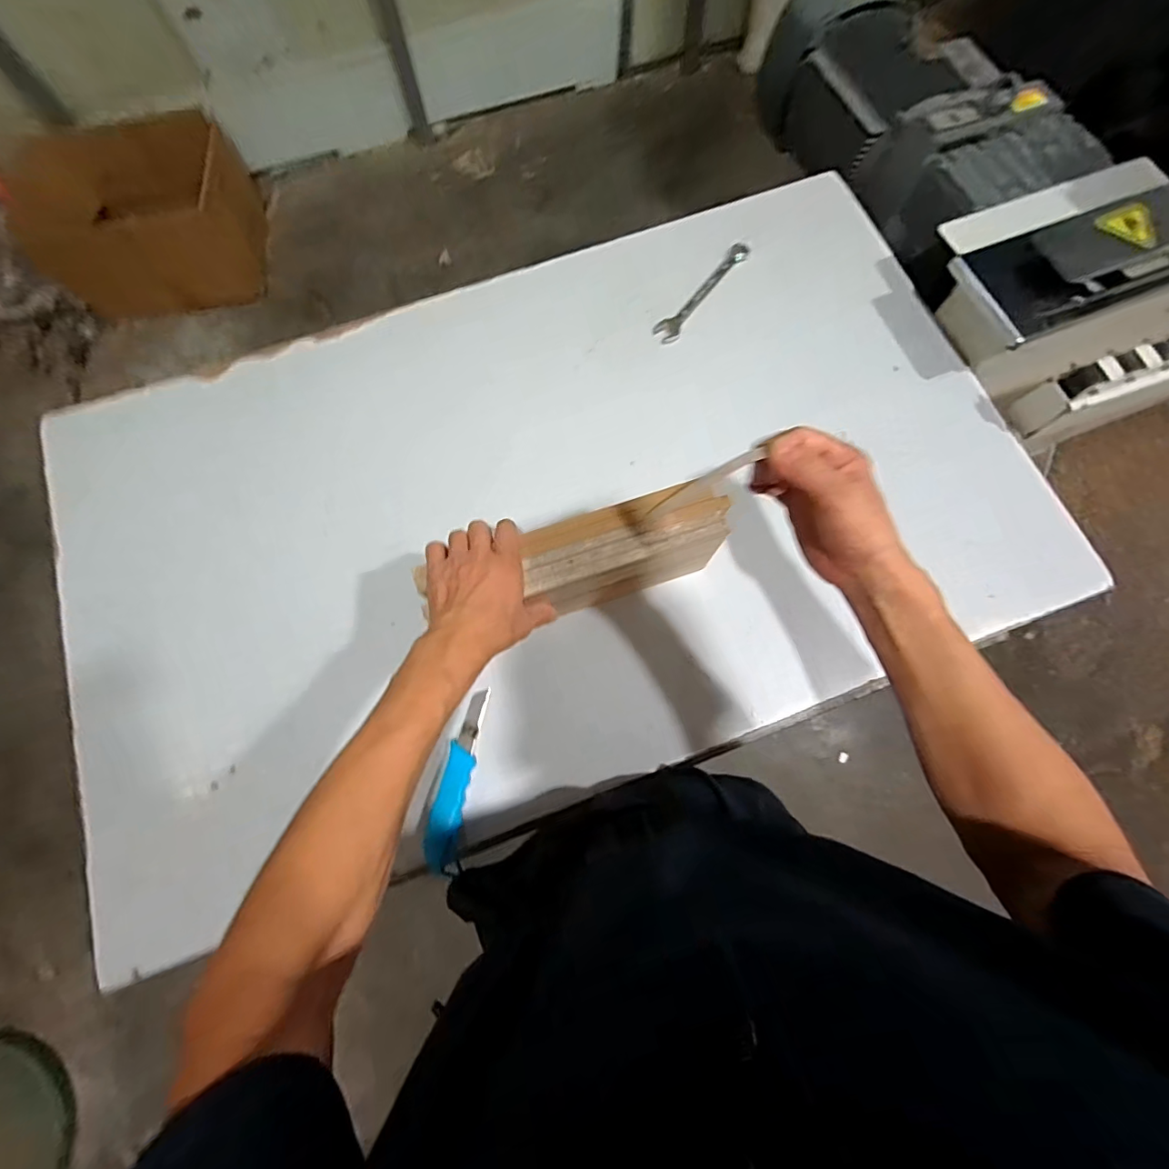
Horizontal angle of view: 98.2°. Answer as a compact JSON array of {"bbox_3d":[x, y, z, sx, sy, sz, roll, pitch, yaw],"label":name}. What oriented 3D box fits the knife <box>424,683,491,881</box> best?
[{"bbox_3d":[-0.136,0.204,0.540,0.037,0.018,0.181,8,75,2],"label":"knife"}]

